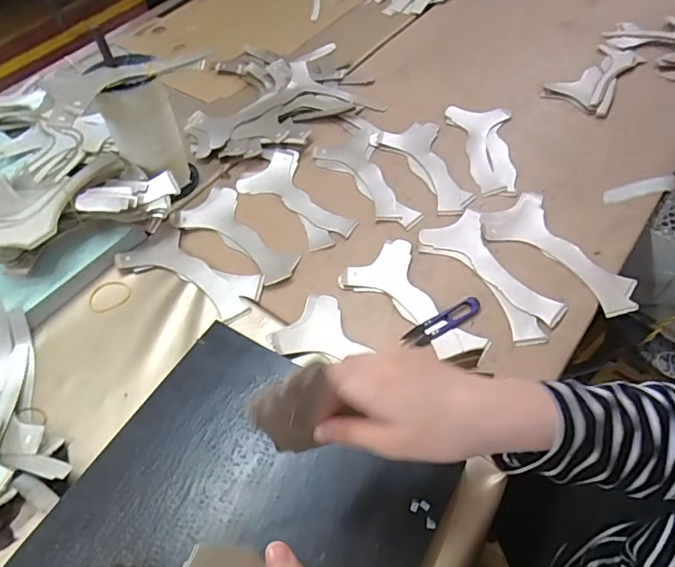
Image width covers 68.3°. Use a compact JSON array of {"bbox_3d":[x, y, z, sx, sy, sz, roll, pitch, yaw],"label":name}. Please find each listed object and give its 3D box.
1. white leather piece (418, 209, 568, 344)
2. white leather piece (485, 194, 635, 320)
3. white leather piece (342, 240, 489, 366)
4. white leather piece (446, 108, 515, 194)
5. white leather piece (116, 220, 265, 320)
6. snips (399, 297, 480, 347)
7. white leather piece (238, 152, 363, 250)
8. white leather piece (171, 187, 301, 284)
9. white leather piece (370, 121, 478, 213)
[{"bbox_3d":[0.181,-0.011,0.591,0.085,0.004,0.190,-24,56,-13],"label":"white leather piece"},{"bbox_3d":[0.263,-0.034,0.602,0.094,0.006,0.197,-25,57,-12],"label":"white leather piece"},{"bbox_3d":[0.098,0.019,0.579,0.096,0.004,0.183,-37,60,-21],"label":"white leather piece"},{"bbox_3d":[0.210,-0.202,0.731,0.091,0.014,0.175,4,54,7],"label":"white leather piece"},{"bbox_3d":[-0.182,-0.016,0.620,0.180,0.007,0.087,29,61,22],"label":"white leather piece"},{"bbox_3d":[0.118,0.042,0.558,0.096,0.010,0.024,-28,57,-16],"label":"snips"},{"bbox_3d":[-0.056,-0.118,0.692,0.094,0.013,0.185,-32,58,-19],"label":"white leather piece"},{"bbox_3d":[-0.127,-0.061,0.658,0.186,0.011,0.089,38,62,25],"label":"white leather piece"},{"bbox_3d":[0.122,-0.167,0.711,0.097,0.007,0.191,-14,54,-7],"label":"white leather piece"}]

